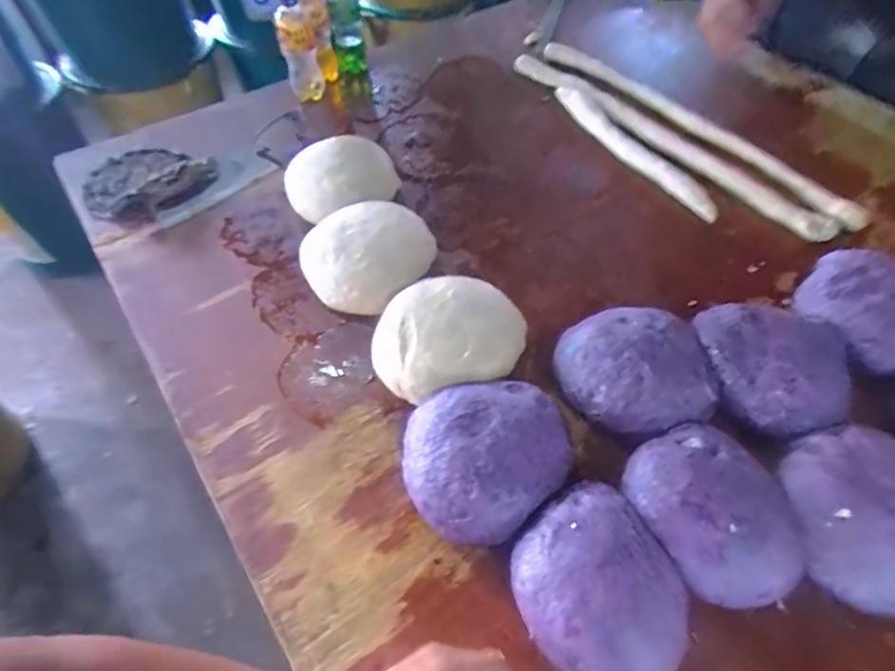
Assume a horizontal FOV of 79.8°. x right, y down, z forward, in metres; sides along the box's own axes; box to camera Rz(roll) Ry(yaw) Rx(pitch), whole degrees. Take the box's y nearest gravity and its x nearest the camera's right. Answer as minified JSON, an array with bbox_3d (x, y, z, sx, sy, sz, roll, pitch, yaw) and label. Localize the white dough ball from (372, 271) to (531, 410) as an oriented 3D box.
[{"bbox_3d":[-0.006,0.004,0.619,0.151,0.062,0.162,-1,54,1],"label":"white dough ball"}]

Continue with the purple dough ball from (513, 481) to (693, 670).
[{"bbox_3d":[0.130,0.218,0.461,0.132,0.063,0.159,-21,57,-14],"label":"purple dough ball"}]

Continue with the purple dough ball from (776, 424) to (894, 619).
[{"bbox_3d":[0.394,0.168,0.493,0.161,0.062,0.161,20,57,15],"label":"purple dough ball"}]

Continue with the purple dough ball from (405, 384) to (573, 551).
[{"bbox_3d":[0.039,0.118,0.539,0.164,0.067,0.150,-1,54,1],"label":"purple dough ball"}]

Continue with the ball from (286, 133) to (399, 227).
[{"bbox_3d":[-0.159,-0.238,0.805,0.165,0.058,0.123,-29,59,-18],"label":"ball"}]

